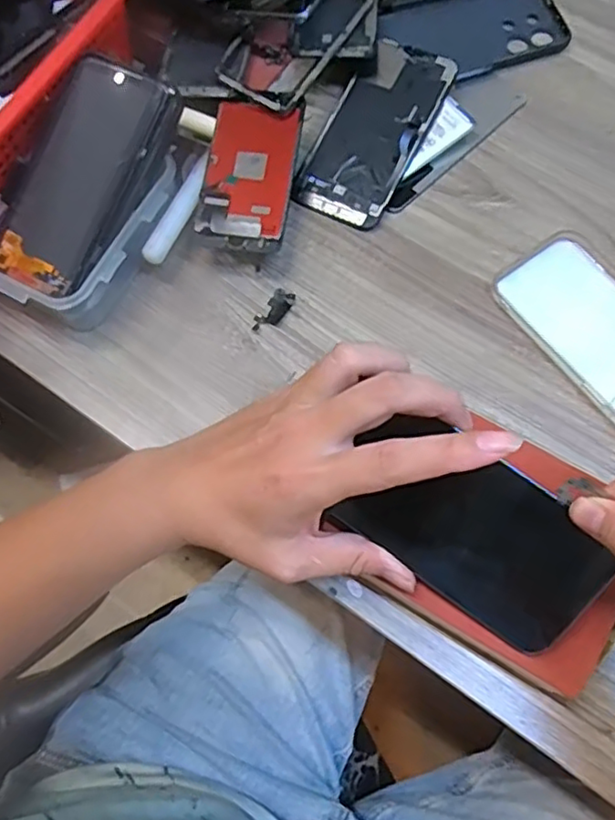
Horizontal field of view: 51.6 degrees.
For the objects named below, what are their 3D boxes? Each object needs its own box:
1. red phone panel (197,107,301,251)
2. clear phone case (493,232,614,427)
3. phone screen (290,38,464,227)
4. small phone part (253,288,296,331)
[{"bbox_3d":[-0.040,-0.167,0.451,0.061,0.010,0.113,8,74,3],"label":"red phone panel"},{"bbox_3d":[0.206,-0.051,0.433,0.082,0.008,0.162,-34,72,-9],"label":"clear phone case"},{"bbox_3d":[0.051,-0.212,0.482,0.072,0.012,0.151,27,81,12],"label":"phone screen"},{"bbox_3d":[-0.024,-0.070,0.449,0.017,0.004,0.036,33,75,13],"label":"small phone part"}]

